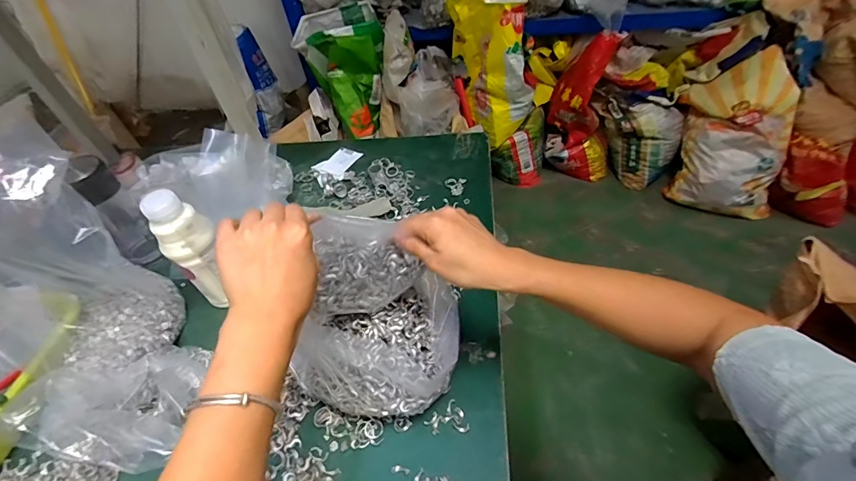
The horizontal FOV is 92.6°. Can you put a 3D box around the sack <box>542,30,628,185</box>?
[{"bbox_3d":[0.646,-0.531,1.681,0.279,0.535,0.199,13,51,17],"label":"sack"}]

